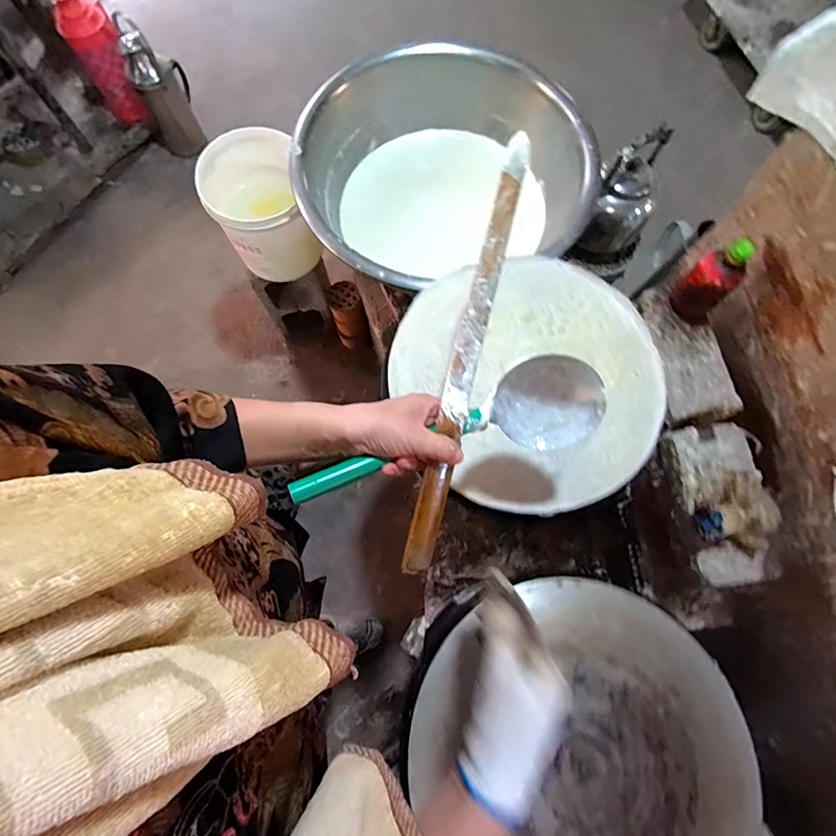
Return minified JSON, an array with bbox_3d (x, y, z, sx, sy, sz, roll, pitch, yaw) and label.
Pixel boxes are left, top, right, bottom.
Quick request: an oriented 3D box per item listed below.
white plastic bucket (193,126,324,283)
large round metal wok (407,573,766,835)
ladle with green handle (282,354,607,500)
[{"bbox_3d":[-0.409,-0.537,1.143,0.219,0.305,0.258,-22,75,-6],"label":"white plastic bucket"},{"bbox_3d":[0.196,0.399,0.505,0.370,0.039,0.396,0,74,0],"label":"large round metal wok"},{"bbox_3d":[0.030,0.026,0.434,0.325,0.088,0.098,-20,75,-13],"label":"ladle with green handle"}]

